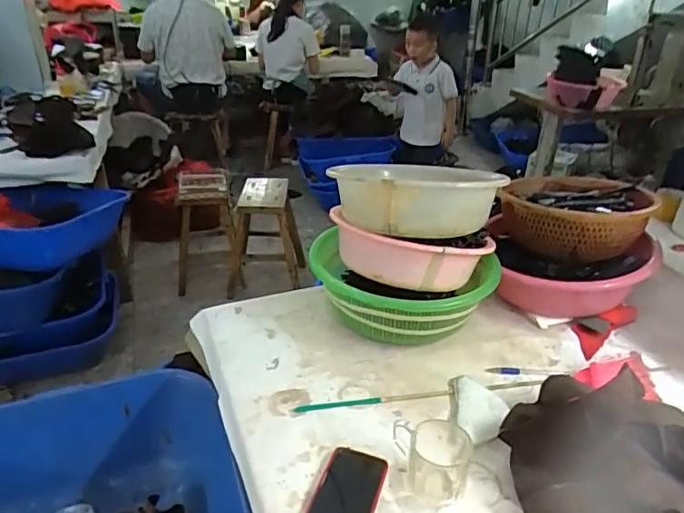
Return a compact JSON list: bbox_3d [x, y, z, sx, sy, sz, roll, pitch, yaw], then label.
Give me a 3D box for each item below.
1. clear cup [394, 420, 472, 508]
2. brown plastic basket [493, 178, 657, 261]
[{"bbox_3d":[0.120,0.257,0.678,0.090,0.071,0.089,-1,29,-3],"label":"clear cup"},{"bbox_3d":[0.449,-0.089,1.038,0.274,0.100,0.267,19,34,29],"label":"brown plastic basket"}]

